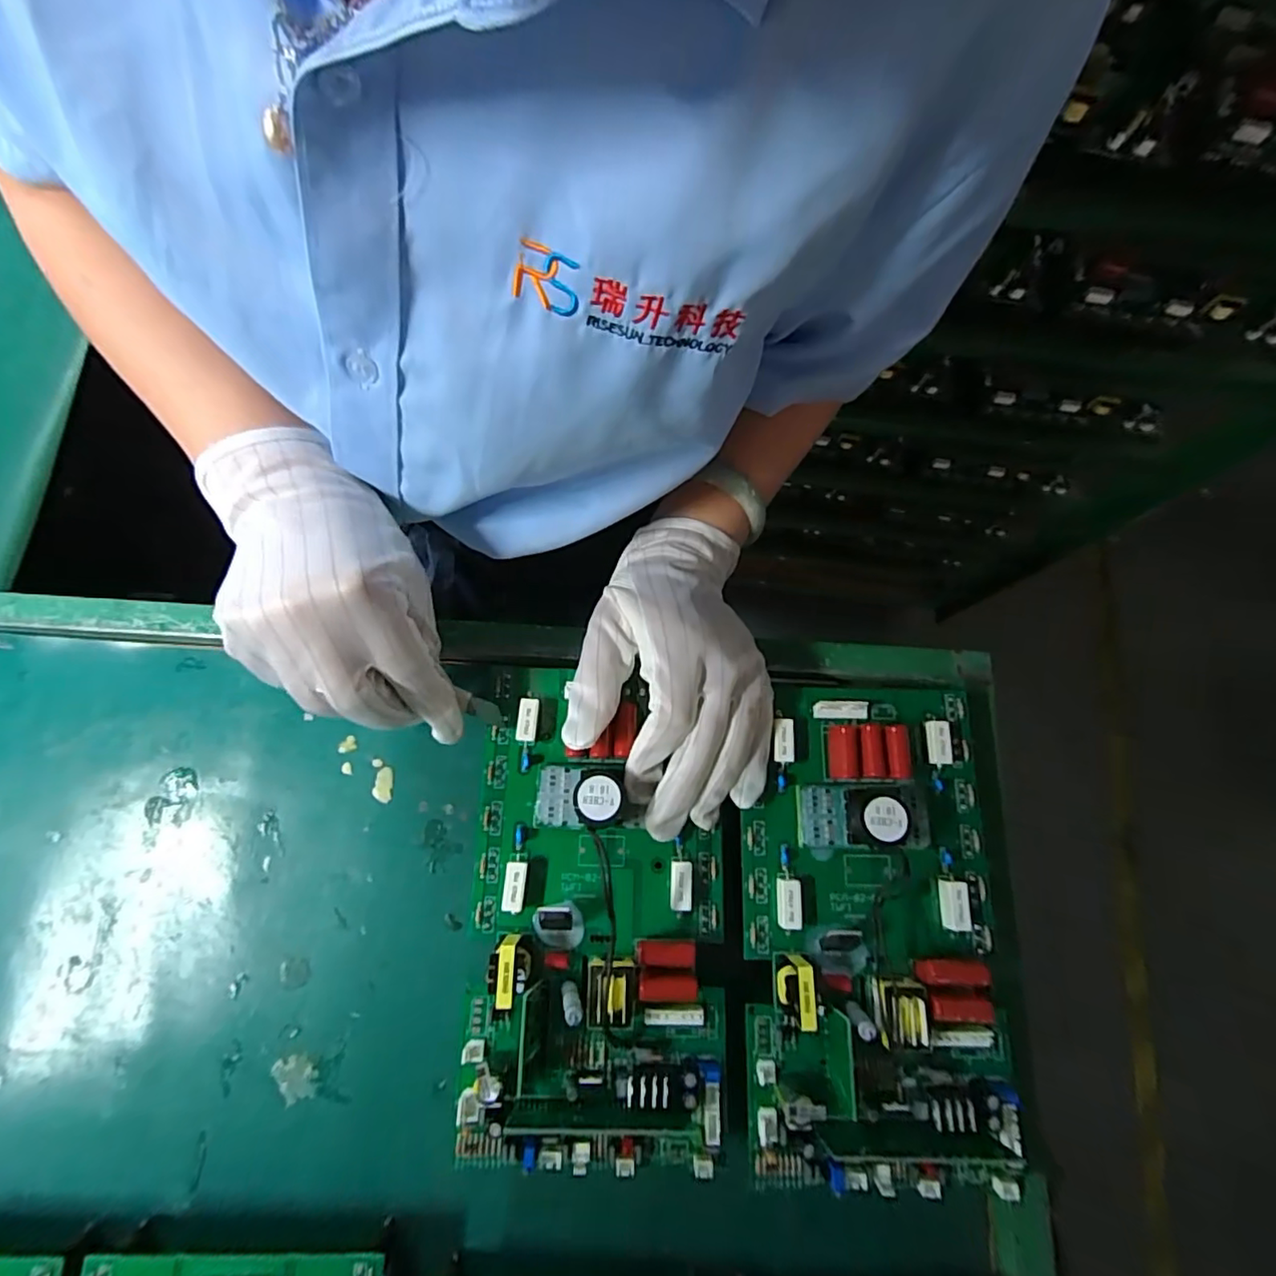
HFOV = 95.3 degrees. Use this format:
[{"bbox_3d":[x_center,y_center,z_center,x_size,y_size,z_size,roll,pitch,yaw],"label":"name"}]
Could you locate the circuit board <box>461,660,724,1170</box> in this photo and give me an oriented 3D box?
[{"bbox_3d":[-0.021,0.127,0.279,0.126,0.036,0.221,3,75,-1],"label":"circuit board"}]

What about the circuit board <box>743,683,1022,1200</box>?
[{"bbox_3d":[0.117,0.133,0.277,0.121,0.032,0.226,2,75,-1],"label":"circuit board"}]

